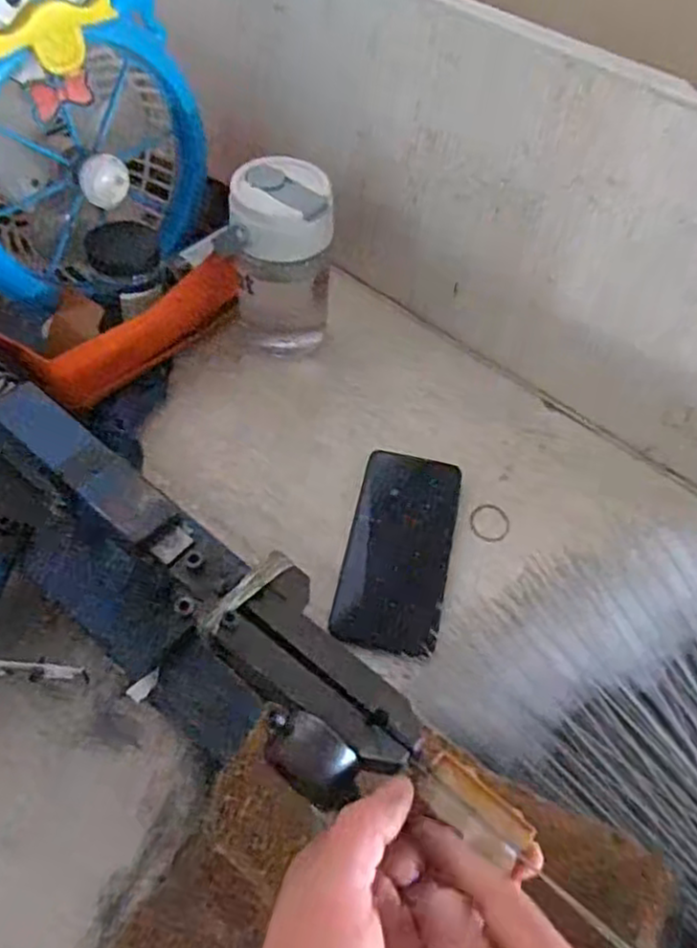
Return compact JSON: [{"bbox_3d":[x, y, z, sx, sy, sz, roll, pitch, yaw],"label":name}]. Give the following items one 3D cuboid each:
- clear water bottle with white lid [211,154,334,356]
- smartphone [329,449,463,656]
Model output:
[{"bbox_3d":[-0.062,-0.174,0.596,0.094,0.164,0.070,0,55,-4],"label":"clear water bottle with white lid"},{"bbox_3d":[0.039,0.055,0.521,0.077,0.015,0.159,13,55,5],"label":"smartphone"}]

